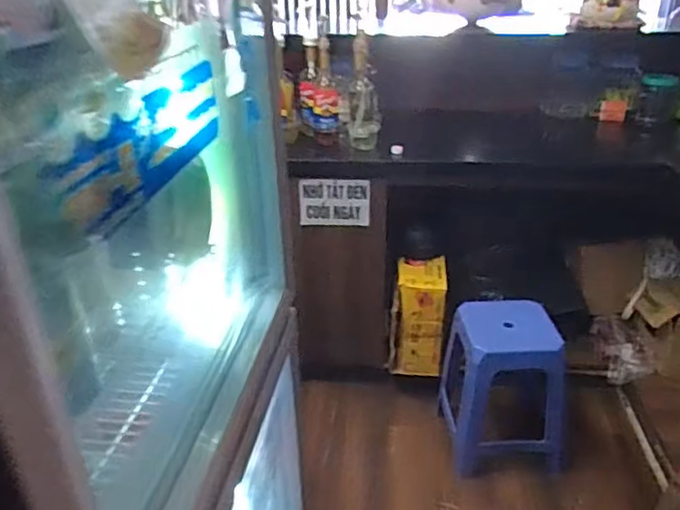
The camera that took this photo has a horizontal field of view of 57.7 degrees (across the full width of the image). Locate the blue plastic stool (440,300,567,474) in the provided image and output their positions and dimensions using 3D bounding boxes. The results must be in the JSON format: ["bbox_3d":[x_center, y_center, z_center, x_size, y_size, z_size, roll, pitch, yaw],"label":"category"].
[{"bbox_3d":[0.477,0.397,1.845,0.306,0.412,0.377,-2,28,-2],"label":"blue plastic stool"}]

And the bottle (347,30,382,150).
[{"bbox_3d":[0.073,-0.503,1.906,0.104,0.335,0.123,1,28,5],"label":"bottle"}]

